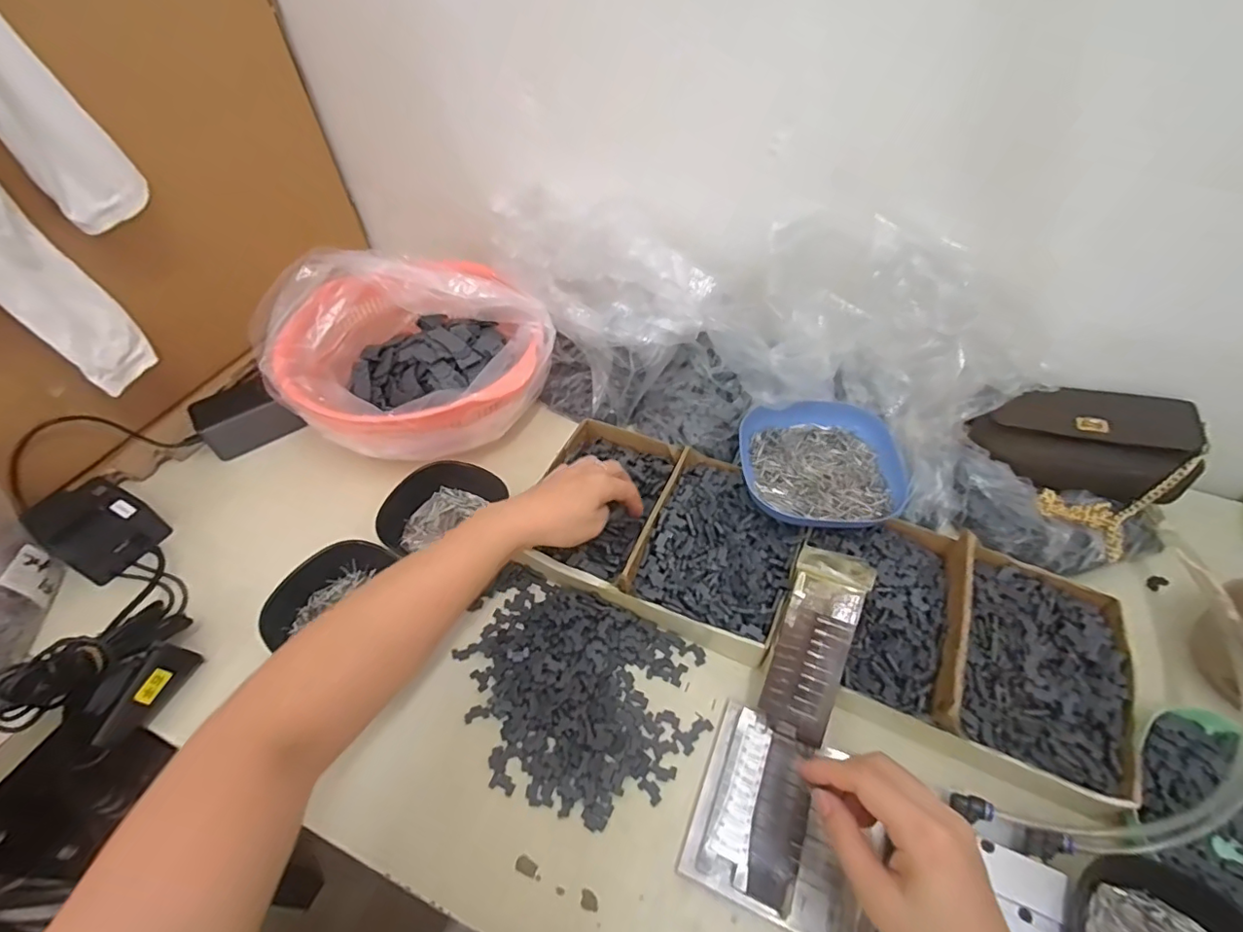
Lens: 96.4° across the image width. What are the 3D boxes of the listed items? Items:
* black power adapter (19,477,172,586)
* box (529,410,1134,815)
[{"bbox_3d":[-0.486,0.056,0.517,0.080,0.050,0.073,25,54,20],"label":"black power adapter"},{"bbox_3d":[0.147,0.090,0.471,0.472,0.067,0.170,20,53,16],"label":"box"}]

